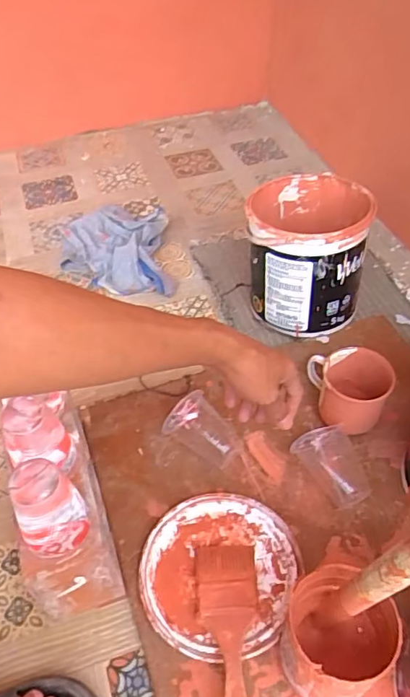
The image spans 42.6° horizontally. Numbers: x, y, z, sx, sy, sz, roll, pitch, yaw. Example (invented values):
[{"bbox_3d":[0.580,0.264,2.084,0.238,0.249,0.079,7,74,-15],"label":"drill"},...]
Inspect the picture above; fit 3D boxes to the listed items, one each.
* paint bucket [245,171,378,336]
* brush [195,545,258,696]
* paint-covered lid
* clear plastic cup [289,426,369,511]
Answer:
[{"bbox_3d":[0.154,-0.141,0.814,0.170,0.188,0.189,3,48,6],"label":"paint bucket"},{"bbox_3d":[0.025,0.296,0.525,0.064,0.031,0.199,-3,48,0],"label":"brush"},{"bbox_3d":[0.017,0.246,0.585,0.171,0.012,0.172,-2,48,2],"label":"paint-covered lid"},{"bbox_3d":[0.165,0.137,0.643,0.073,0.065,0.091,-24,51,-17],"label":"clear plastic cup"}]

